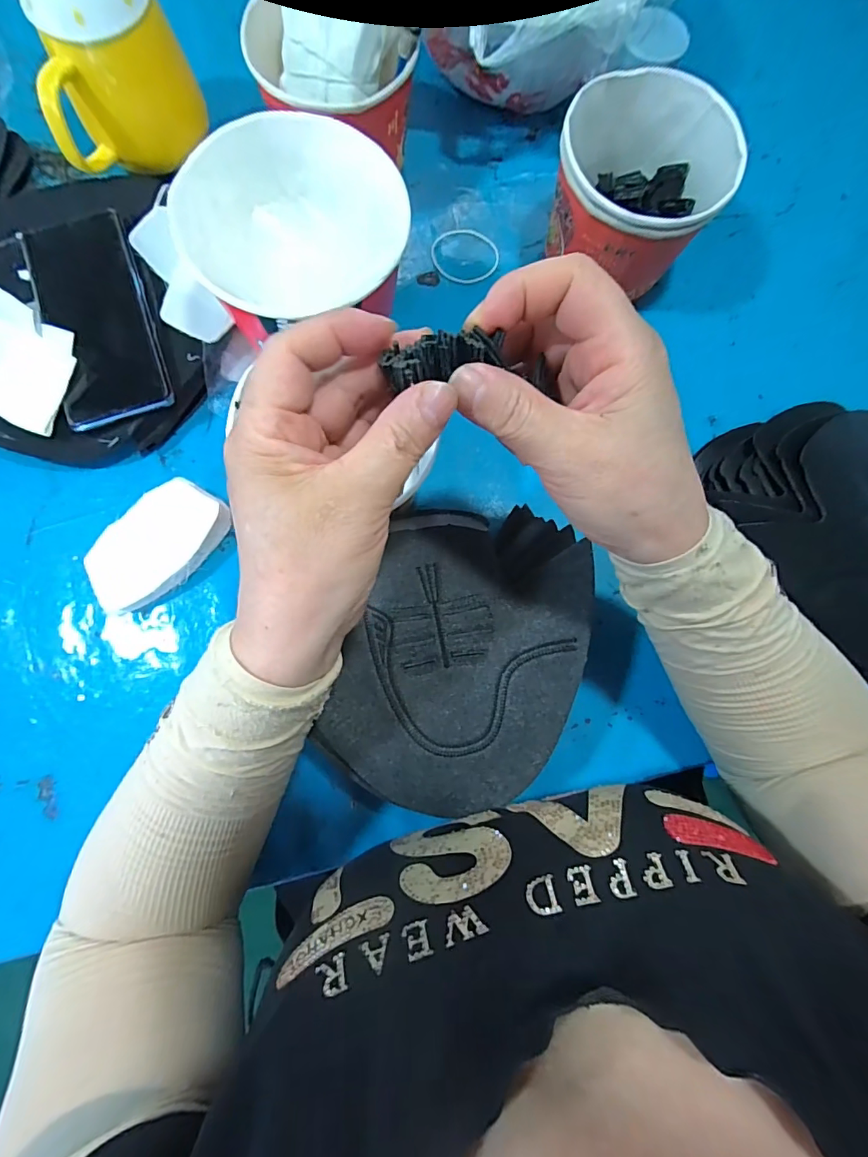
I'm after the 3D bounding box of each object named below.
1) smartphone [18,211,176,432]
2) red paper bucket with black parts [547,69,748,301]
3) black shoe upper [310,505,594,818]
[{"bbox_3d":[-0.241,-0.188,0.328,0.071,0.012,0.155,-18,84,-5],"label":"smartphone"},{"bbox_3d":[0.144,-0.272,0.347,0.108,0.090,0.104,1,81,-3],"label":"red paper bucket with black parts"},{"bbox_3d":[0.019,0.043,0.273,0.128,0.015,0.176,19,82,0],"label":"black shoe upper"}]

